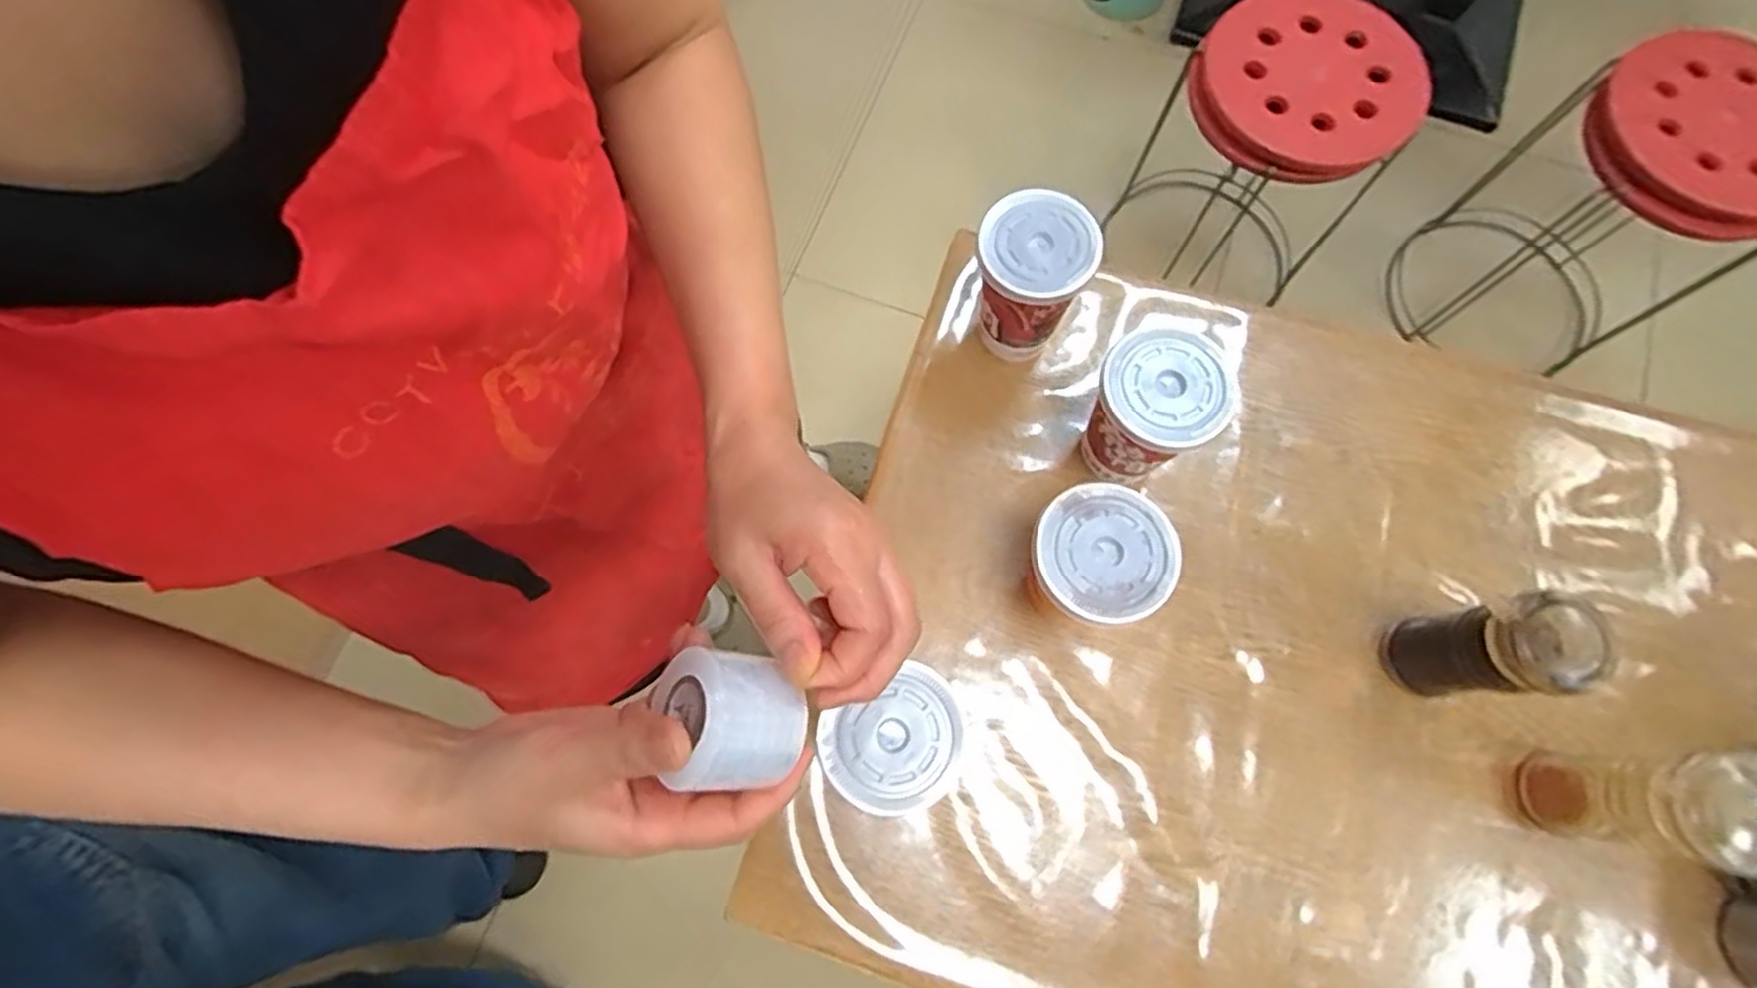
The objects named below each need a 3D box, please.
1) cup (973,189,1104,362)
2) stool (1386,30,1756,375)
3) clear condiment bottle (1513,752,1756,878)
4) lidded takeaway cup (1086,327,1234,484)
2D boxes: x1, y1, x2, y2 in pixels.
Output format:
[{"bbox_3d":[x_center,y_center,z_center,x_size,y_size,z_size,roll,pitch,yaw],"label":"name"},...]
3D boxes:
[{"bbox_3d":[0.113,-0.159,0.583,0.088,0.122,0.078,14,74,5],"label":"cup"},{"bbox_3d":[1.216,-0.467,1.290,0.333,0.516,0.383,-34,76,-9],"label":"stool"},{"bbox_3d":[0.467,0.191,0.468,0.062,0.127,0.056,-6,73,-1],"label":"clear condiment bottle"},{"bbox_3d":[0.193,-0.056,0.553,0.076,0.131,0.082,0,73,1],"label":"lidded takeaway cup"}]

